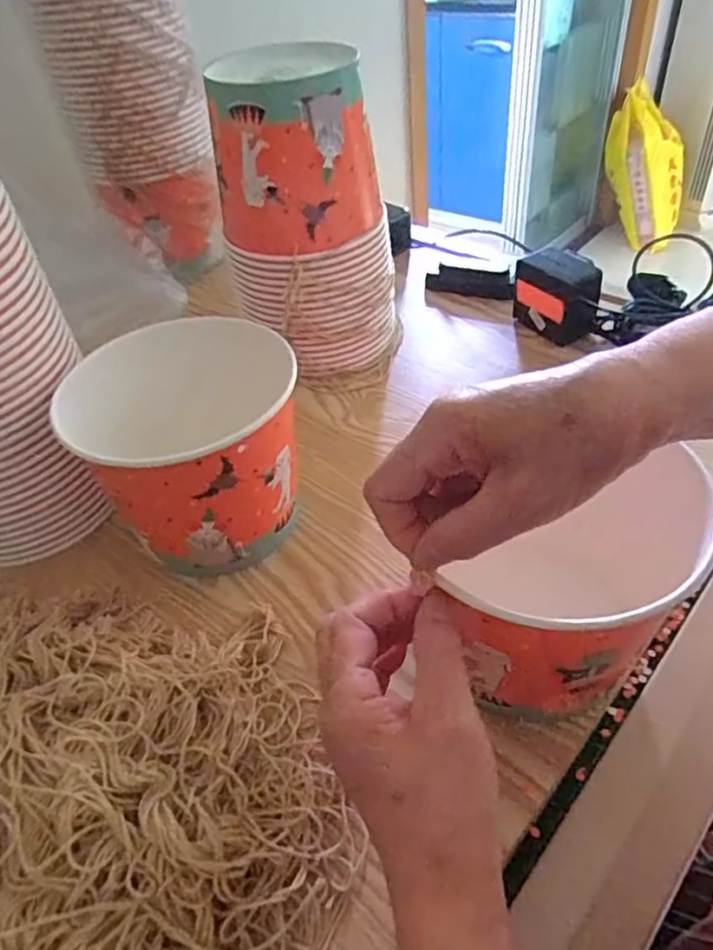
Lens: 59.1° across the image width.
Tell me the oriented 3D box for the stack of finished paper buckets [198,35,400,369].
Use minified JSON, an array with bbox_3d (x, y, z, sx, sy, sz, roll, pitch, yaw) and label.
[{"bbox_3d":[-0.044,-0.237,0.599,0.145,0.265,0.137,-1,44,6],"label":"stack of finished paper buckets"}]

